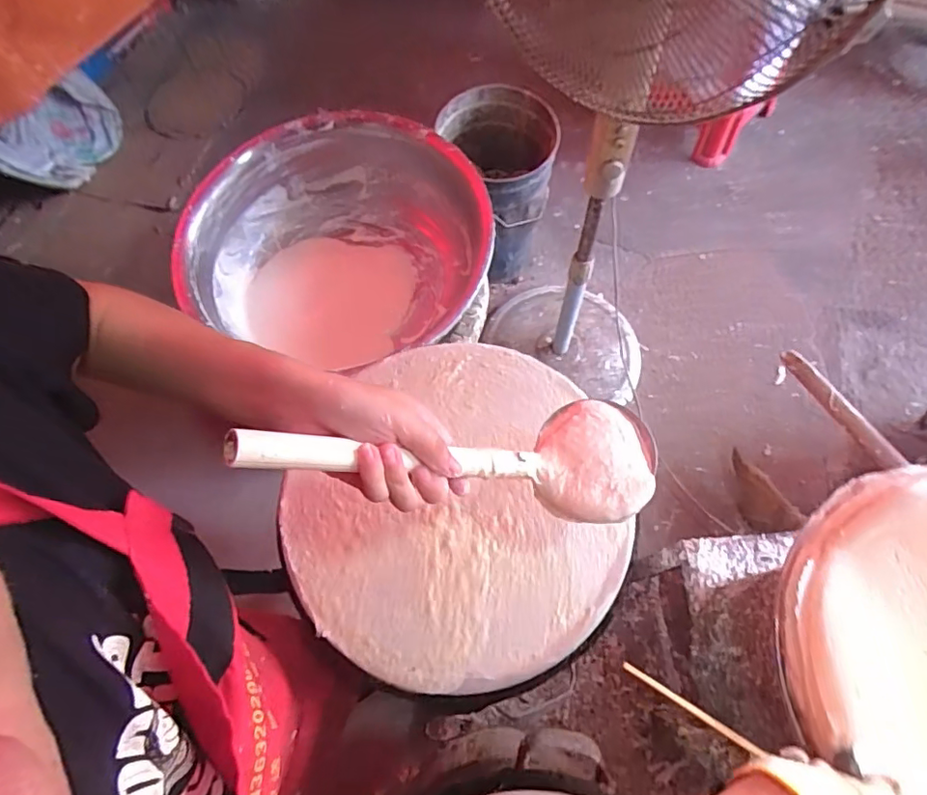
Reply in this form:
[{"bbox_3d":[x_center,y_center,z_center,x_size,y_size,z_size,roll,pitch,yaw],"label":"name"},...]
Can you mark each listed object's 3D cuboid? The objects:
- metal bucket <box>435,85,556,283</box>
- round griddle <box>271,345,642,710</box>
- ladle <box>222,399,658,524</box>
[{"bbox_3d":[0.081,-0.542,1.502,0.292,0.442,0.321,18,68,9],"label":"metal bucket"},{"bbox_3d":[-0.016,0.112,0.591,0.358,0.021,0.373,-1,67,2],"label":"round griddle"},{"bbox_3d":[0.010,0.041,0.376,0.315,0.067,0.098,9,61,-34],"label":"ladle"}]

